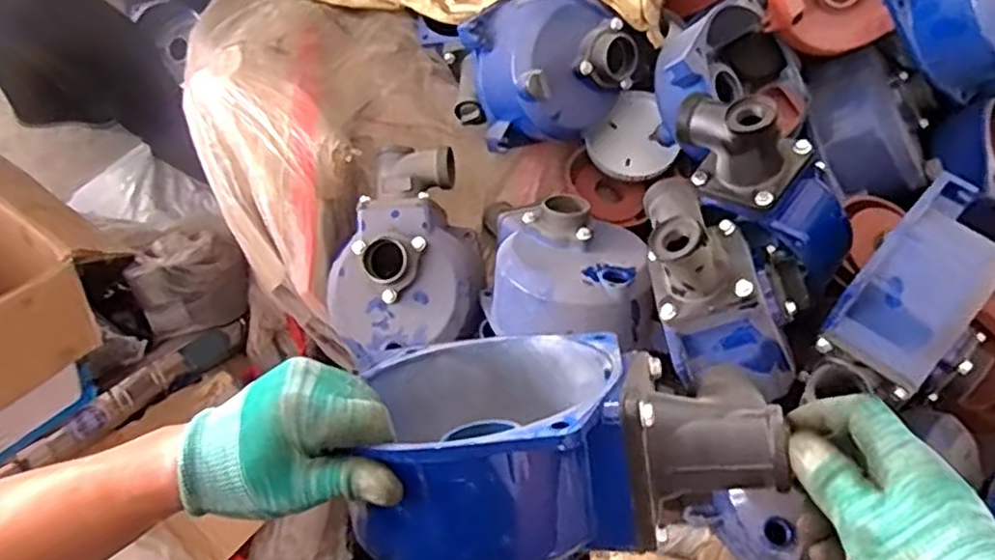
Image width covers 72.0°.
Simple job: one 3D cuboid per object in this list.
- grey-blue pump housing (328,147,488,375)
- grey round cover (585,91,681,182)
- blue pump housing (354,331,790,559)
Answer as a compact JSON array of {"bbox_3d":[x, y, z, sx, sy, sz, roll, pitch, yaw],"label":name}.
[{"bbox_3d":[-0.125,-0.033,0.896,0.207,0.115,0.273,-14,71,-7],"label":"grey-blue pump housing"},{"bbox_3d":[0.190,-0.205,0.994,0.112,0.028,0.131,-24,70,13],"label":"grey round cover"},{"bbox_3d":[0.043,0.113,0.492,0.253,0.238,0.140,-1,95,-4],"label":"blue pump housing"}]

